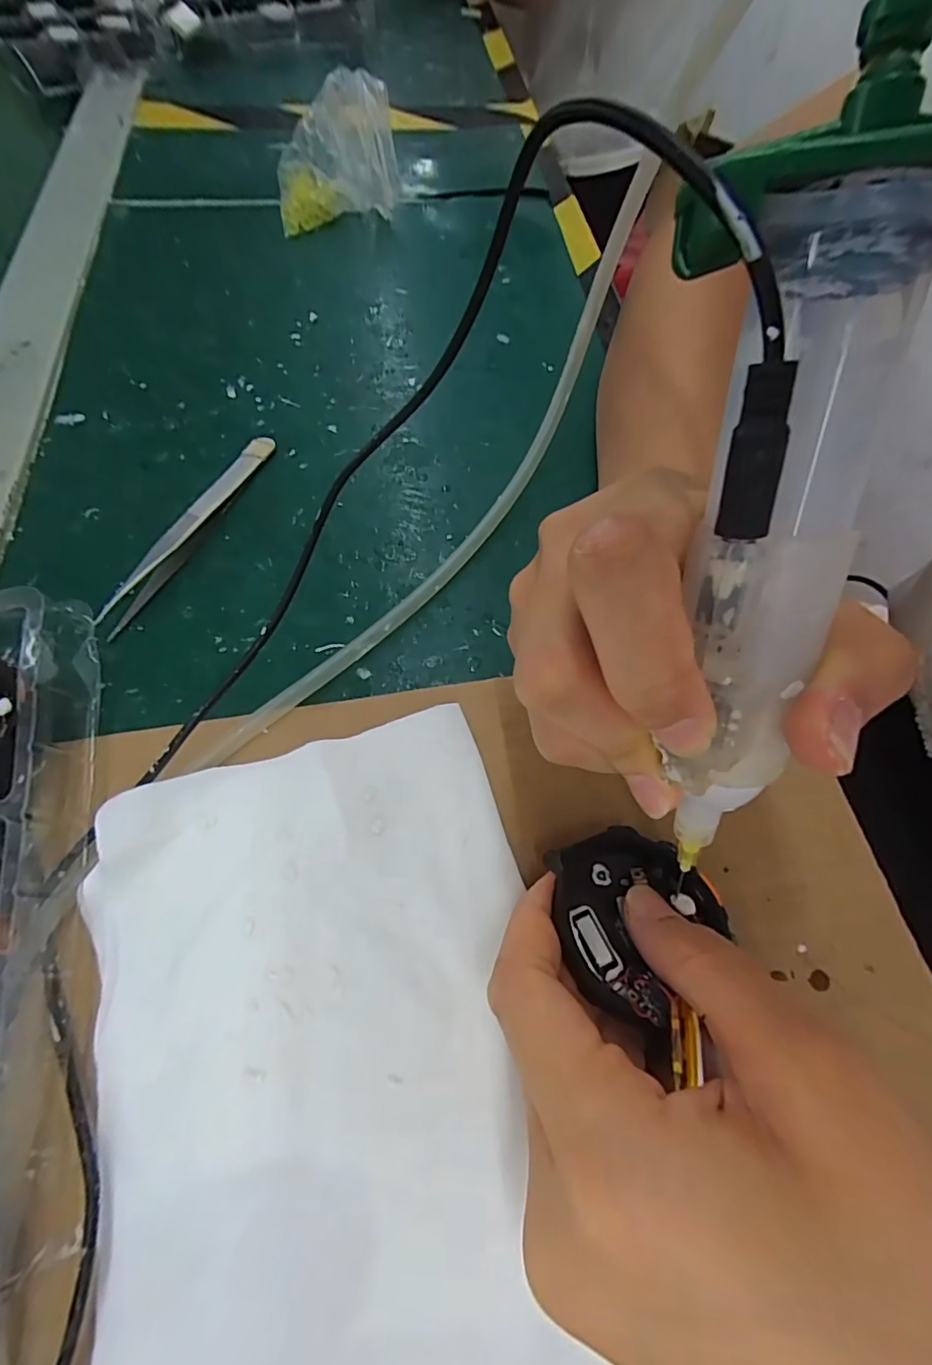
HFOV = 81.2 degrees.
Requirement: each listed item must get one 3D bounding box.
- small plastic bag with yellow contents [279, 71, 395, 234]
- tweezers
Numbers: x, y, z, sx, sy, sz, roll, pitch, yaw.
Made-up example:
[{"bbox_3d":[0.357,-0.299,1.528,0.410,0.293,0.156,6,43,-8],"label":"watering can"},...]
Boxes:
[{"bbox_3d":[-0.078,-0.320,0.327,0.071,0.059,0.062,-5,63,-6],"label":"small plastic bag with yellow contents"},{"bbox_3d":[-0.111,-0.066,0.225,0.012,0.012,0.113,18,64,5],"label":"tweezers"}]

